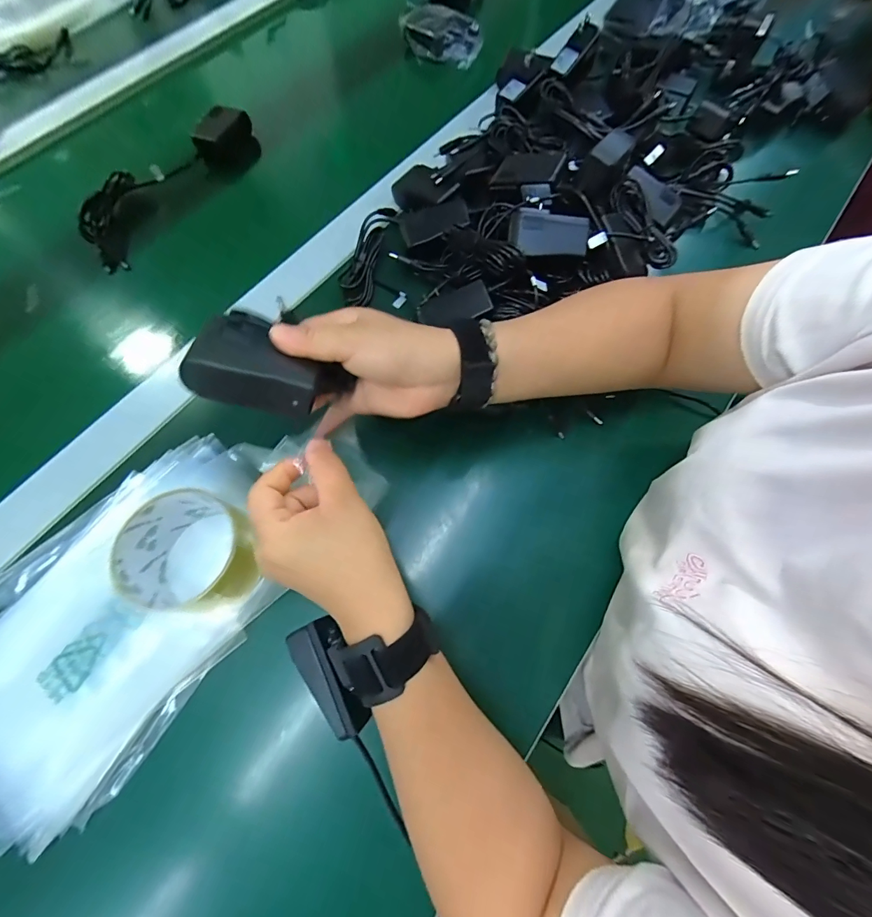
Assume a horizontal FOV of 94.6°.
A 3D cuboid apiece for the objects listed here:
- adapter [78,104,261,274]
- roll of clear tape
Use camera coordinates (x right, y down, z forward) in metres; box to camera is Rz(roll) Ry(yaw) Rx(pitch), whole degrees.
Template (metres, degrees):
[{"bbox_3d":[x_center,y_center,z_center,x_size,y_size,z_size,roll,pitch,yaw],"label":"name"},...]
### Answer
[{"bbox_3d":[-0.318,-0.333,0.487,0.085,0.040,0.257,32,72,11],"label":"adapter"},{"bbox_3d":[-0.178,0.066,0.297,0.079,0.056,0.086,0,69,0],"label":"roll of clear tape"}]

